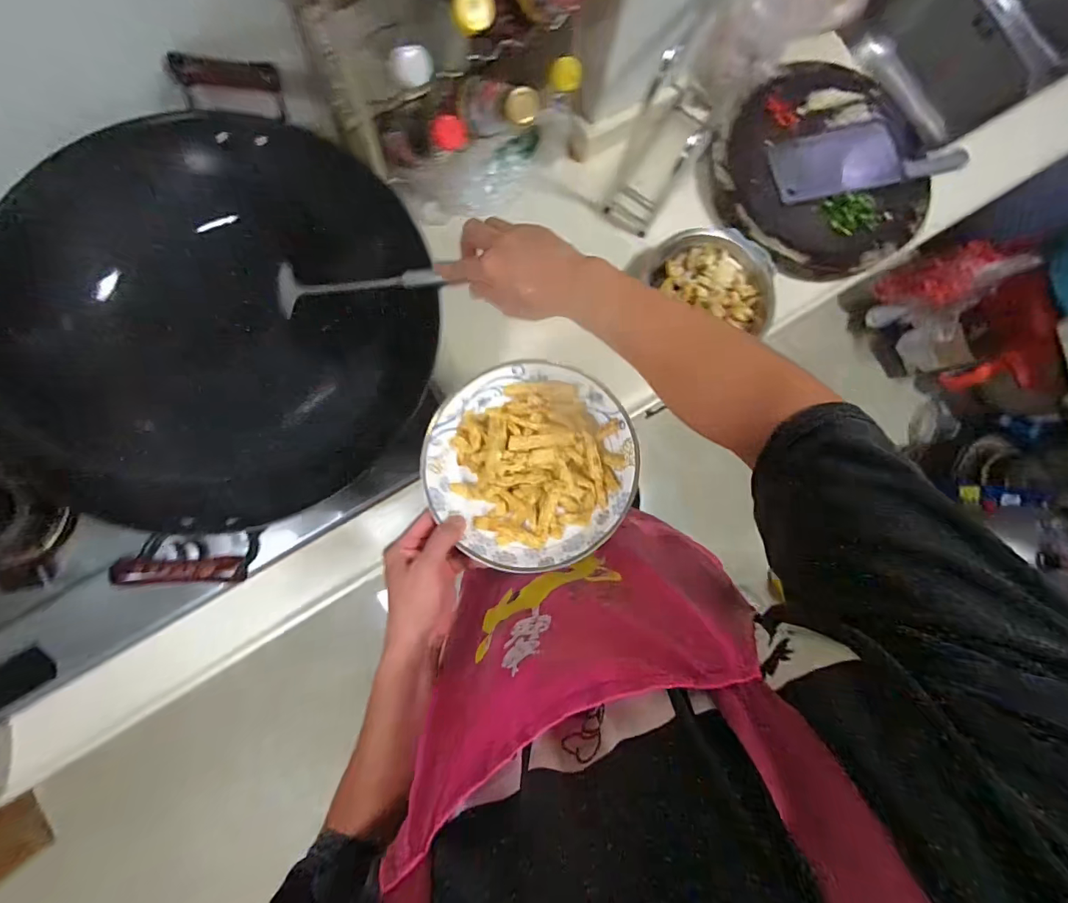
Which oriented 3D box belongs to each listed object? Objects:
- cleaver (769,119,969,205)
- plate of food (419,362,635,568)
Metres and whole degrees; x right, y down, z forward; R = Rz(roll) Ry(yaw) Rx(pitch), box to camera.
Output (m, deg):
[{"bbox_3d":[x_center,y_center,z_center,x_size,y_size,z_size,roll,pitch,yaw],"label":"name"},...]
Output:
[{"bbox_3d":[0.541,-0.489,0.759,0.303,0.030,0.131,-12,72,-2],"label":"cleaver"},{"bbox_3d":[-0.005,0.006,0.459,0.202,0.060,0.209,1,83,-5],"label":"plate of food"}]

